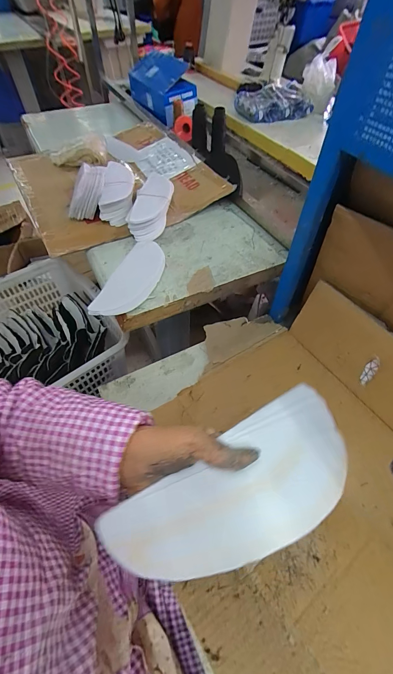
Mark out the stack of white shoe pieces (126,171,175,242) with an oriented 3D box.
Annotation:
[{"bbox_3d":[-0.105,-0.326,0.746,0.084,0.064,0.249,5,53,4],"label":"stack of white shoe pieces"}]

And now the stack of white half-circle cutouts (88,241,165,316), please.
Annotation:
[{"bbox_3d":[-0.127,-0.120,0.610,0.097,0.015,0.229,13,54,9],"label":"stack of white half-circle cutouts"}]

